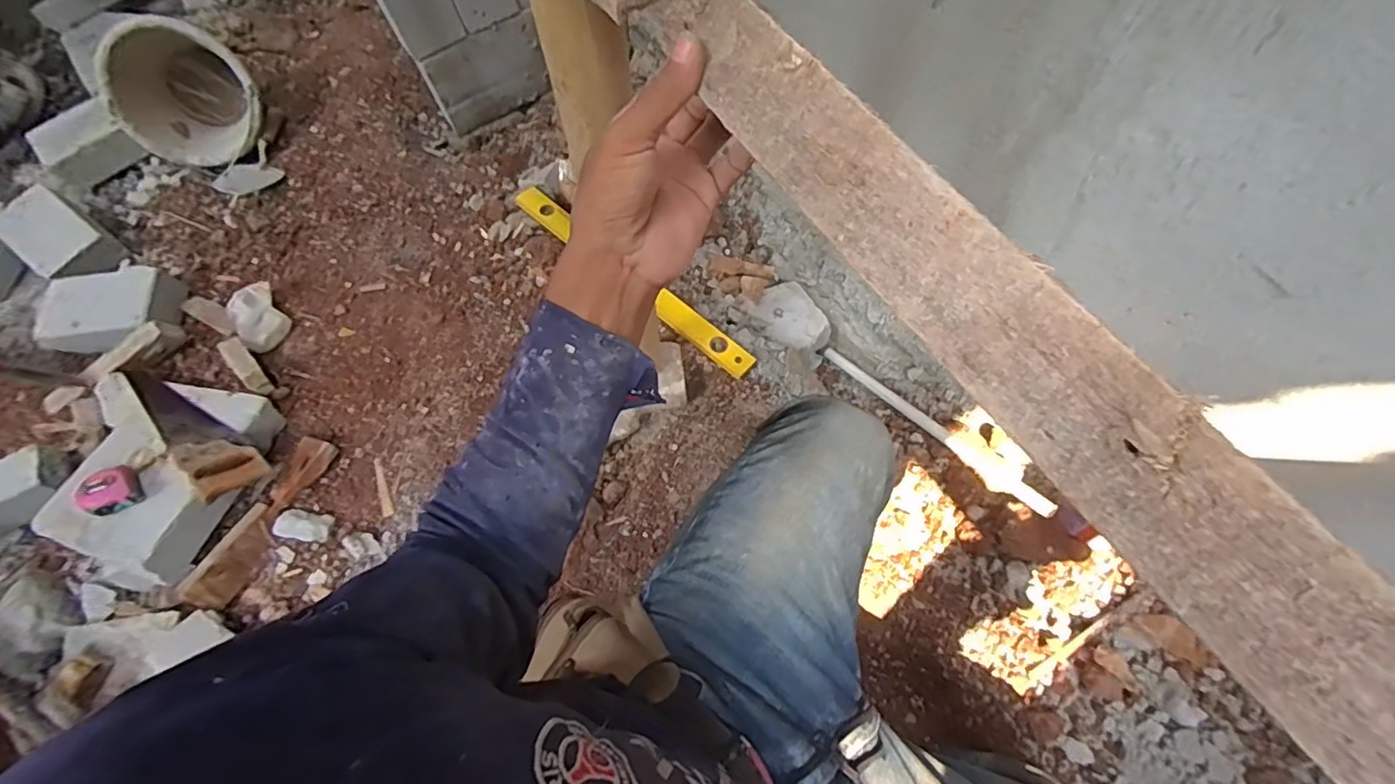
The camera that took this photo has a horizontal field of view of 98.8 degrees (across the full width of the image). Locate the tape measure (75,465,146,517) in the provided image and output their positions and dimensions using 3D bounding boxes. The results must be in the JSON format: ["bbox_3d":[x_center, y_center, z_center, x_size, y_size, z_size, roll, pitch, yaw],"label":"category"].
[{"bbox_3d":[-0.841,0.146,0.855,0.071,0.029,0.057,-37,70,-13],"label":"tape measure"}]

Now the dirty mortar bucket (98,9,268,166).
[{"bbox_3d":[-1.021,-0.584,1.188,0.192,0.244,0.229,36,72,16],"label":"dirty mortar bucket"}]

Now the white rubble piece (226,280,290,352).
[{"bbox_3d":[-0.809,-0.137,1.101,0.085,0.038,0.130,-32,69,-12],"label":"white rubble piece"}]

